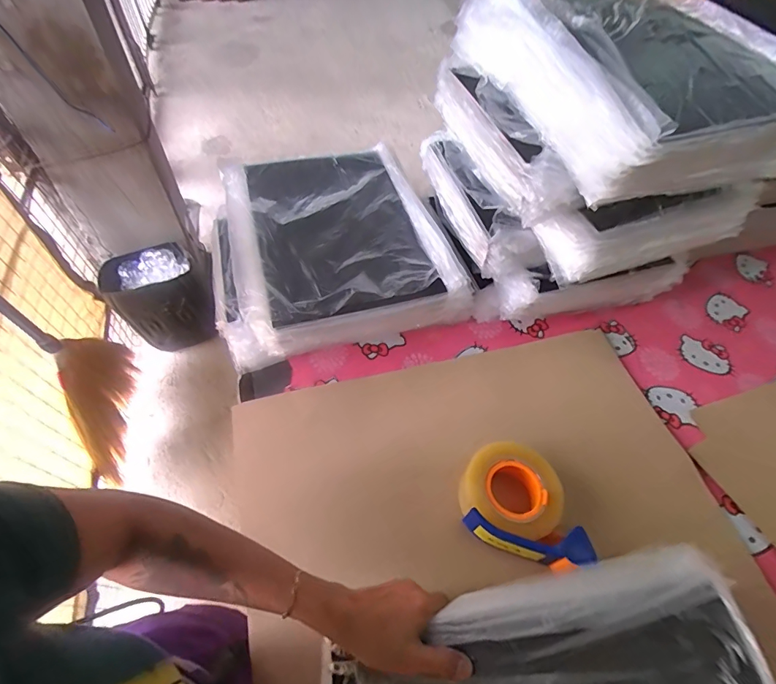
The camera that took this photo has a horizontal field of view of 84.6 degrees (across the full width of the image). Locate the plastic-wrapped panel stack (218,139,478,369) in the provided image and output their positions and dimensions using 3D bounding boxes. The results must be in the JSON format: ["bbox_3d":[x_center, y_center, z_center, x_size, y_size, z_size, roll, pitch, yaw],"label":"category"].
[{"bbox_3d":[-0.099,-0.163,0.712,0.377,0.122,0.376,-14,58,-12],"label":"plastic-wrapped panel stack"}]

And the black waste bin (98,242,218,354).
[{"bbox_3d":[-0.797,-0.154,1.528,0.349,0.333,0.178,-10,57,-10],"label":"black waste bin"}]

